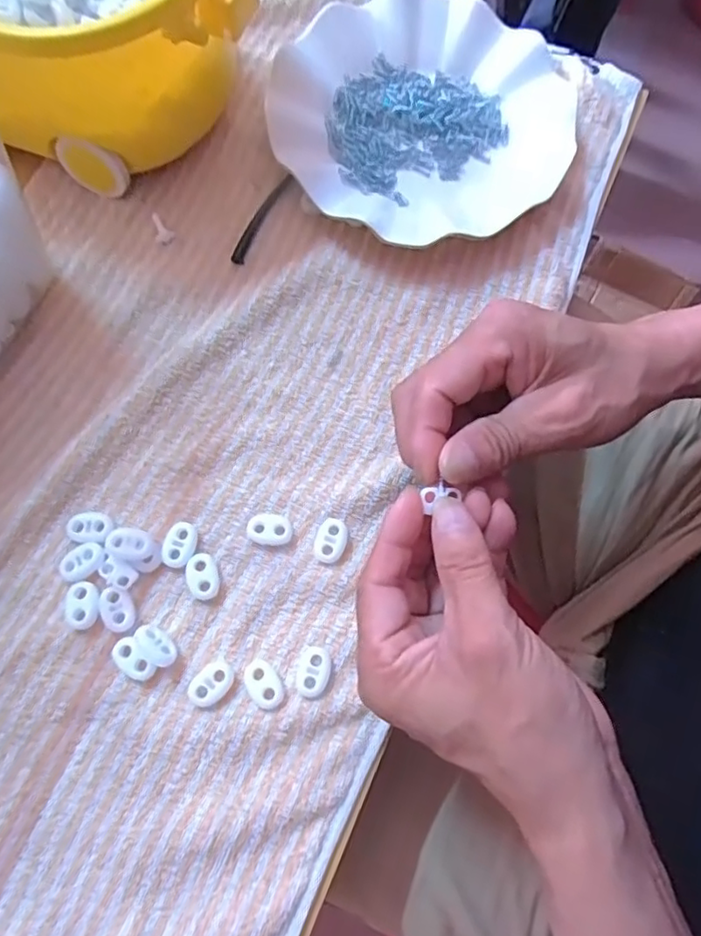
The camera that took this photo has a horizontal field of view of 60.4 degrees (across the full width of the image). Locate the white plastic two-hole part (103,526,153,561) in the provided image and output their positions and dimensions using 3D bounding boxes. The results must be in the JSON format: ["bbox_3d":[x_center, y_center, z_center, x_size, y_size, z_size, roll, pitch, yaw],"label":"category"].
[{"bbox_3d":[-0.108,0.037,0.293,0.022,0.009,0.014,6,72,0],"label":"white plastic two-hole part"}]

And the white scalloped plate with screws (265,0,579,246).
[{"bbox_3d":[0.042,-0.223,0.375,0.183,0.027,0.167,1,72,-2],"label":"white scalloped plate with screws"}]

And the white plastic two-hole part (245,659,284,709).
[{"bbox_3d":[-0.040,0.101,0.281,0.014,0.004,0.023,-38,78,-13],"label":"white plastic two-hole part"}]

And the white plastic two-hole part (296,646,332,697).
[{"bbox_3d":[-0.017,0.096,0.284,0.014,0.005,0.022,15,72,2],"label":"white plastic two-hole part"}]

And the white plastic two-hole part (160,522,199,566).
[{"bbox_3d":[-0.084,0.038,0.299,0.016,0.006,0.022,10,72,1],"label":"white plastic two-hole part"}]

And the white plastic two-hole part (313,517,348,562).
[{"bbox_3d":[-0.010,0.037,0.303,0.016,0.005,0.022,19,72,4],"label":"white plastic two-hole part"}]

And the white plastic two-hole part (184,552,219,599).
[{"bbox_3d":[-0.072,0.053,0.295,0.015,0.006,0.023,-18,74,-8],"label":"white plastic two-hole part"}]

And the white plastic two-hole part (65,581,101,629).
[{"bbox_3d":[-0.128,0.065,0.288,0.016,0.005,0.022,-14,73,-7],"label":"white plastic two-hole part"}]

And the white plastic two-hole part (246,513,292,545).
[{"bbox_3d":[-0.040,0.031,0.303,0.022,0.006,0.015,7,72,0],"label":"white plastic two-hole part"}]

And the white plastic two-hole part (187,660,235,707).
[{"bbox_3d":[-0.065,0.101,0.281,0.016,0.005,0.022,39,75,10],"label":"white plastic two-hole part"}]

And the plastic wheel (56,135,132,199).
[{"bbox_3d":[-0.148,-0.172,0.343,0.042,0.041,0.007,15,72,2],"label":"plastic wheel"}]

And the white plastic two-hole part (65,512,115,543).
[{"bbox_3d":[-0.129,0.030,0.298,0.023,0.005,0.015,7,72,0],"label":"white plastic two-hole part"}]

